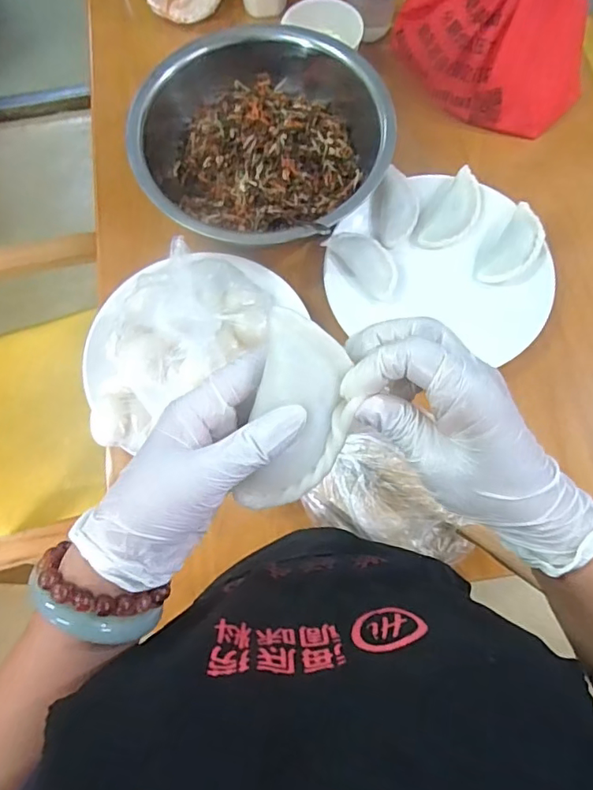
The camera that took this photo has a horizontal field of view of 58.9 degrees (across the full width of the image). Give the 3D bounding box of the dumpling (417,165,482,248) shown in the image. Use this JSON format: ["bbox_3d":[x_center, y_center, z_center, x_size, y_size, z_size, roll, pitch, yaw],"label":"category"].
[{"bbox_3d":[0.216,-0.249,0.714,0.052,0.026,0.118,34,90,12],"label":"dumpling"}]

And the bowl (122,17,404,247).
[{"bbox_3d":[-0.044,-0.339,0.698,0.324,0.115,0.316,-1,72,2],"label":"bowl"}]

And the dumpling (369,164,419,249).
[{"bbox_3d":[0.133,-0.251,0.709,0.064,0.044,0.096,10,73,5],"label":"dumpling"}]

